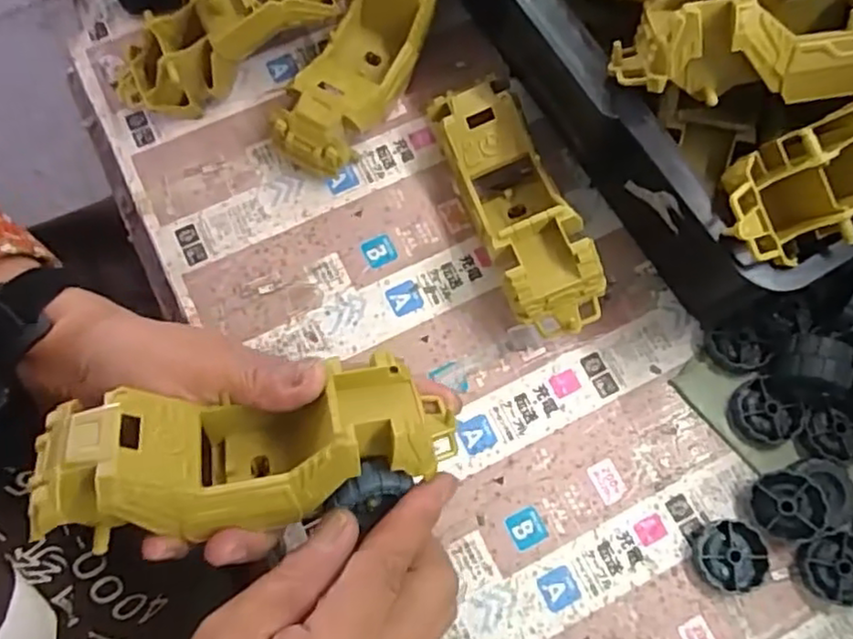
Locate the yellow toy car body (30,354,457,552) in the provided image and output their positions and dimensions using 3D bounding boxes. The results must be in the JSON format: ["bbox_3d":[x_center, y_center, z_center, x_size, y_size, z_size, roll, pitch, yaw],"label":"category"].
[{"bbox_3d":[-0.071,0.057,0.288,0.170,0.061,0.059,-7,72,-16],"label":"yellow toy car body"}]

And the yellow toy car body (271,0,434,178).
[{"bbox_3d":[-0.039,-0.170,0.432,0.055,0.067,0.159,26,74,7],"label":"yellow toy car body"}]

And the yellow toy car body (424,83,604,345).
[{"bbox_3d":[0.052,-0.069,0.402,0.057,0.068,0.169,-17,73,-6],"label":"yellow toy car body"}]

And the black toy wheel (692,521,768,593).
[{"bbox_3d":[0.170,0.133,0.371,0.038,0.012,0.037,0,72,-1],"label":"black toy wheel"}]

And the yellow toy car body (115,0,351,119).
[{"bbox_3d":[-0.124,-0.189,0.426,0.185,0.055,0.059,-29,74,14],"label":"yellow toy car body"}]

